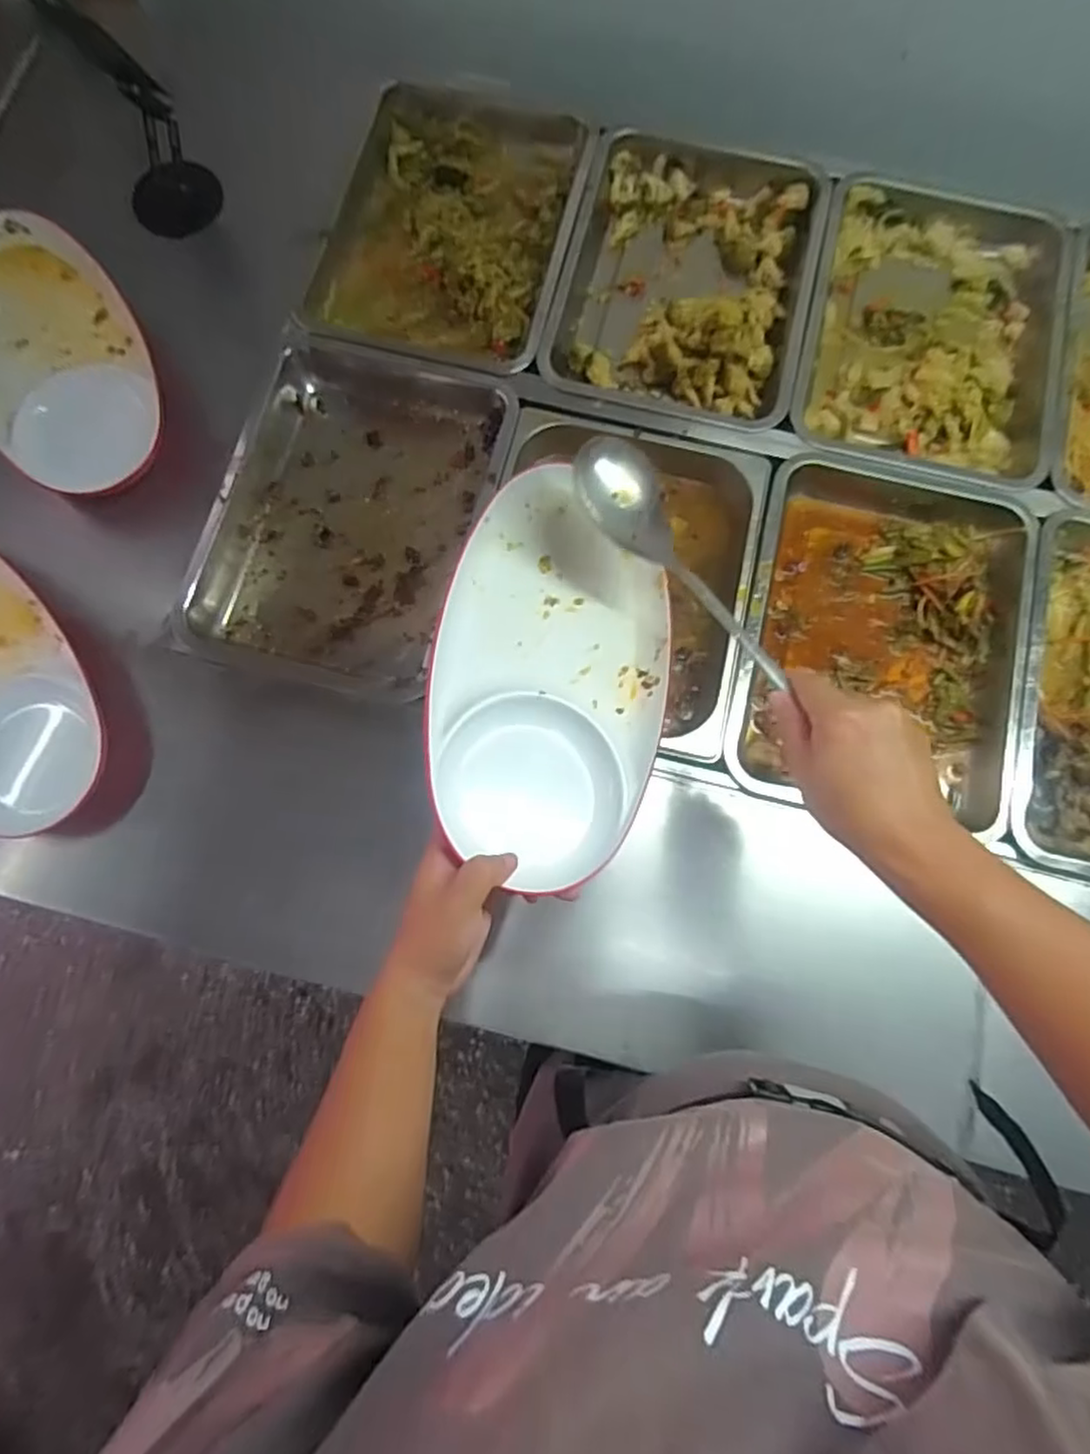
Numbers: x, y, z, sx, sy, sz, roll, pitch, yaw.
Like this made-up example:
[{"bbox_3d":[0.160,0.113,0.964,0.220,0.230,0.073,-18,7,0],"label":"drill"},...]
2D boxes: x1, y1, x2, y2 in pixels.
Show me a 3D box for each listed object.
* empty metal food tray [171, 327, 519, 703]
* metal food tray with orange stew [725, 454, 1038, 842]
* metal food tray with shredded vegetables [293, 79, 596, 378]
[{"bbox_3d":[-0.188,-0.223,0.703,0.261,0.055,0.364,12,77,1],"label":"empty metal food tray"},{"bbox_3d":[0.324,-0.090,0.672,0.253,0.050,0.354,14,77,2],"label":"metal food tray with orange stew"},{"bbox_3d":[-0.097,-0.569,0.769,0.261,0.052,0.355,12,77,1],"label":"metal food tray with shredded vegetables"}]

